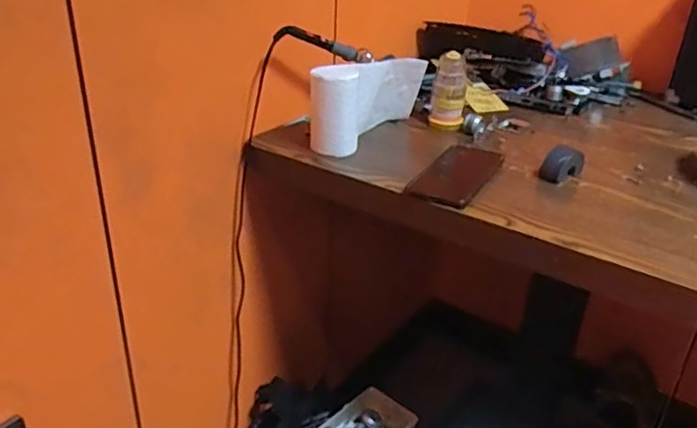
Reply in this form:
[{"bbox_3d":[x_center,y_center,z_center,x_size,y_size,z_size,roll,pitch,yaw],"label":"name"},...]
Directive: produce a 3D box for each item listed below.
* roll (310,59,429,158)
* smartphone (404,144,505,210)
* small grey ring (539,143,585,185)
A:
[{"bbox_3d":[0.026,-0.151,0.794,0.056,0.098,0.196,21,33,31],"label":"roll"},{"bbox_3d":[0.134,-0.050,0.731,0.074,0.014,0.157,24,37,21],"label":"smartphone"},{"bbox_3d":[0.263,-0.063,0.729,0.057,0.039,0.025,-14,32,-30],"label":"small grey ring"}]

